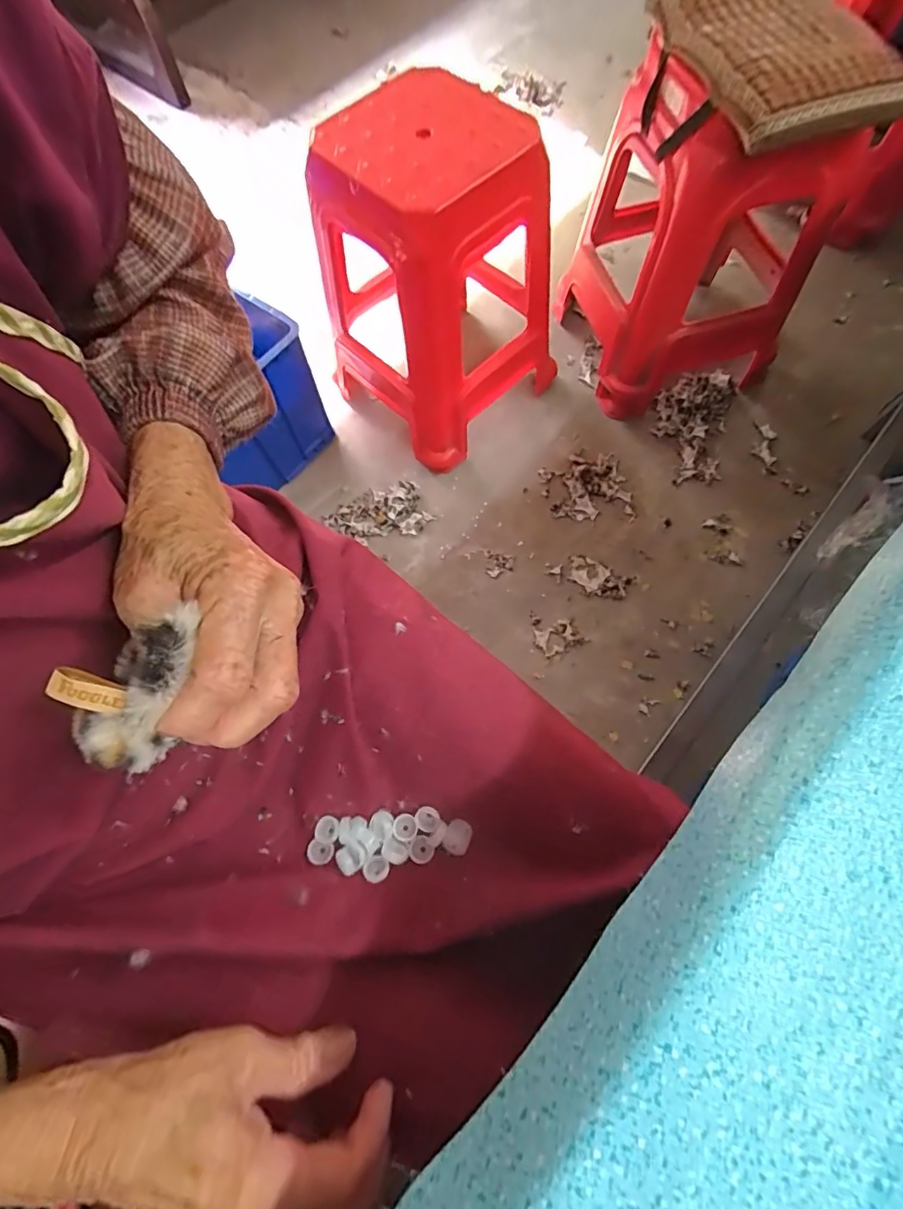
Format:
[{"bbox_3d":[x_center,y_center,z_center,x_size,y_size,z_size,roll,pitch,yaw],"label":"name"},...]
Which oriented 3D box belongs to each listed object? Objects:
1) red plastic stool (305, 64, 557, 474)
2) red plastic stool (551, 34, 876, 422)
[{"bbox_3d":[-0.034,-0.609,0.997,0.367,0.503,0.386,41,77,16],"label":"red plastic stool"},{"bbox_3d":[0.477,-0.740,1.035,0.370,0.524,0.425,-17,70,-3],"label":"red plastic stool"}]

